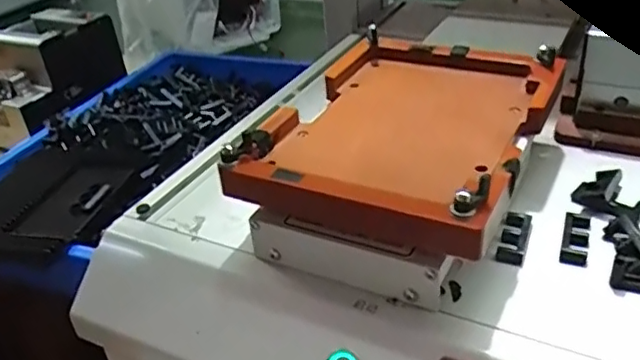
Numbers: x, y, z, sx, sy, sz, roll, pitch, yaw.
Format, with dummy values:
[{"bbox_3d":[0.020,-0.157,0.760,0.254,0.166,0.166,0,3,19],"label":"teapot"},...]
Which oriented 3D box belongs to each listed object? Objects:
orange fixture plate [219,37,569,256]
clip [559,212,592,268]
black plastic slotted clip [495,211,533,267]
[{"bbox_3d":[0.054,-0.036,0.403,0.163,0.041,0.236,12,37,25],"label":"orange fixture plate"},{"bbox_3d":[0.157,0.035,0.374,0.015,0.007,0.046,10,36,22],"label":"clip"},{"bbox_3d":[0.119,0.035,0.375,0.016,0.006,0.043,10,36,22],"label":"black plastic slotted clip"}]

